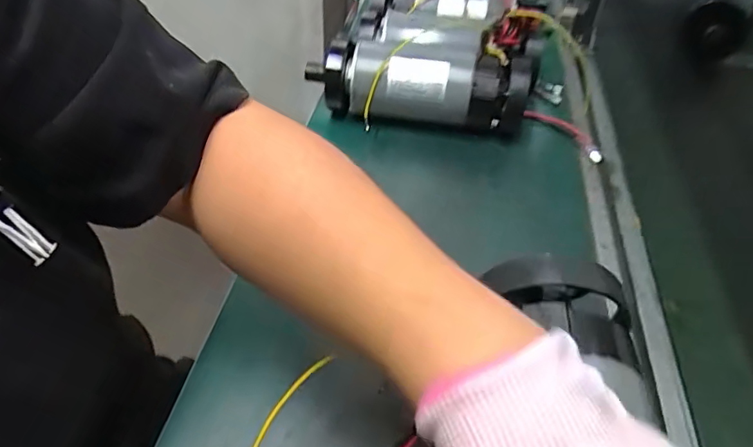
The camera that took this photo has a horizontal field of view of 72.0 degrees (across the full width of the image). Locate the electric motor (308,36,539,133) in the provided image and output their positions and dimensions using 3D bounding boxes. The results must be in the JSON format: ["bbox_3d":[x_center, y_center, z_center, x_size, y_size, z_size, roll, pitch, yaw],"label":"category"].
[{"bbox_3d":[0.048,-0.171,0.596,0.252,0.067,0.103,9,45,4],"label":"electric motor"}]

